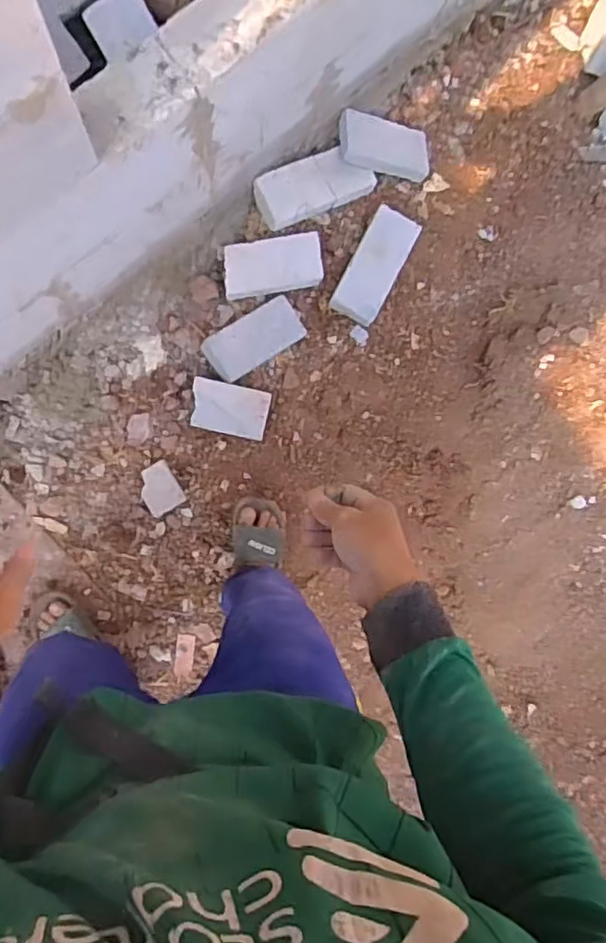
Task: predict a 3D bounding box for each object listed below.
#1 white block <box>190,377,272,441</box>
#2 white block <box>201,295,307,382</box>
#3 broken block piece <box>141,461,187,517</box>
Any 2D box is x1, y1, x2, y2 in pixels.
[{"bbox_3d":[-0.155,-0.132,1.345,0.161,0.054,0.105,10,89,-7],"label":"white block"},{"bbox_3d":[-0.102,-0.282,1.348,0.212,0.043,0.100,-33,94,-6],"label":"white block"},{"bbox_3d":[-0.305,0.037,1.345,0.081,0.018,0.102,-30,101,8],"label":"broken block piece"}]

